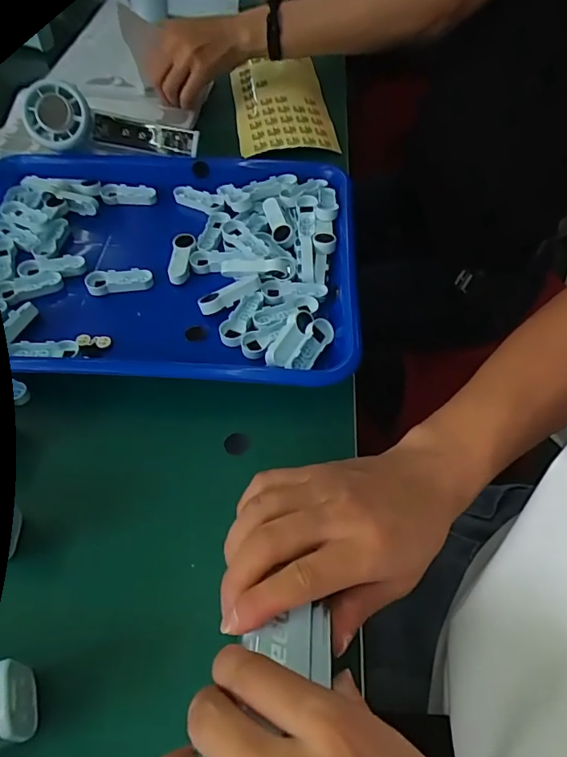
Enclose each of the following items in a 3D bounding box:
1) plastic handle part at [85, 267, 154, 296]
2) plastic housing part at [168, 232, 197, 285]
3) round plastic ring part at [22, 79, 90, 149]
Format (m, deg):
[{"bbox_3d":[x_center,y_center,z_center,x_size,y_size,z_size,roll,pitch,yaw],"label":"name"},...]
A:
[{"bbox_3d":[-0.128,-0.076,0.388,0.049,0.013,0.018,-10,54,-6],"label":"plastic handle part"},{"bbox_3d":[-0.081,-0.096,0.401,0.018,0.016,0.046,0,54,1],"label":"plastic housing part"},{"bbox_3d":[-0.199,-0.230,0.434,0.053,0.052,0.011,-6,20,-8],"label":"round plastic ring part"}]

